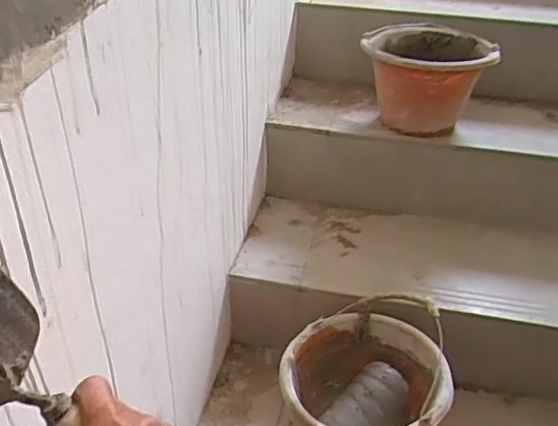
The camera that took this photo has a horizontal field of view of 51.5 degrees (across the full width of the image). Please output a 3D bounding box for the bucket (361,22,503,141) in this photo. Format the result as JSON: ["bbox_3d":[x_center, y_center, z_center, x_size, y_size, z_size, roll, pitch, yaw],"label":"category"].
[{"bbox_3d":[0.297,-0.271,1.180,0.236,0.171,0.236,11,35,14],"label":"bucket"}]

